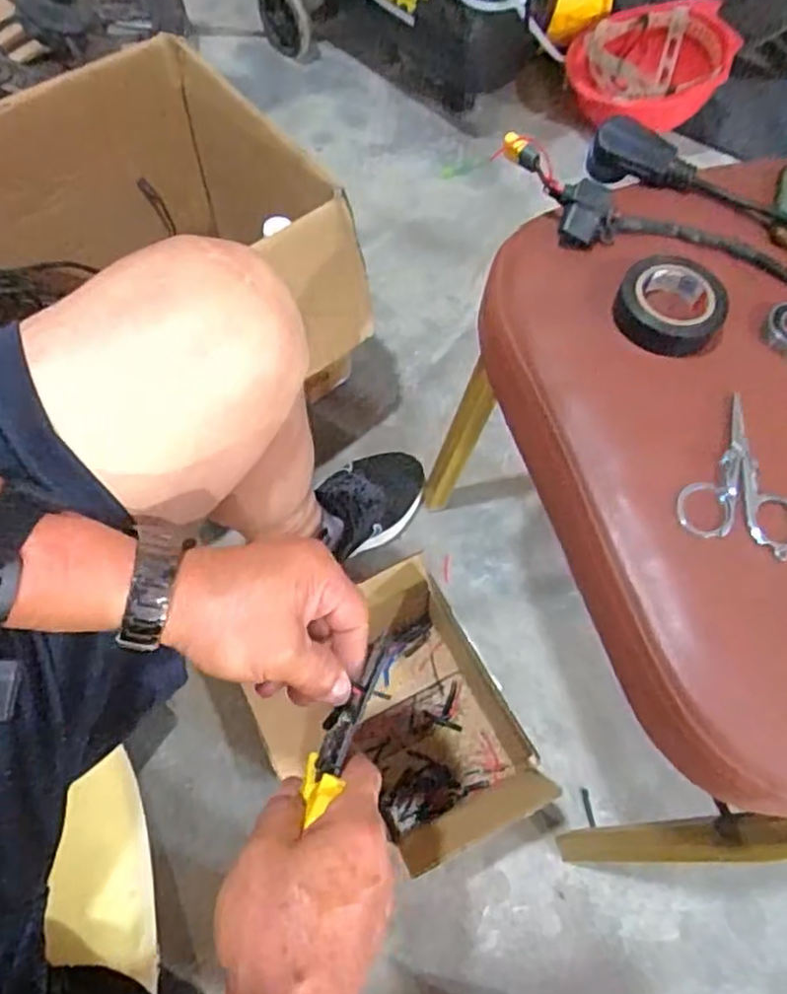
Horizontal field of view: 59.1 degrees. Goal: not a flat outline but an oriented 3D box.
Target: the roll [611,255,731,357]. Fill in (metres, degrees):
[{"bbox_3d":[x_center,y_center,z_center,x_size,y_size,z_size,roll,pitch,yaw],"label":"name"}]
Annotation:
[{"bbox_3d":[0.158,-0.111,0.397,0.057,0.019,0.060,1,65,-1],"label":"roll"}]

